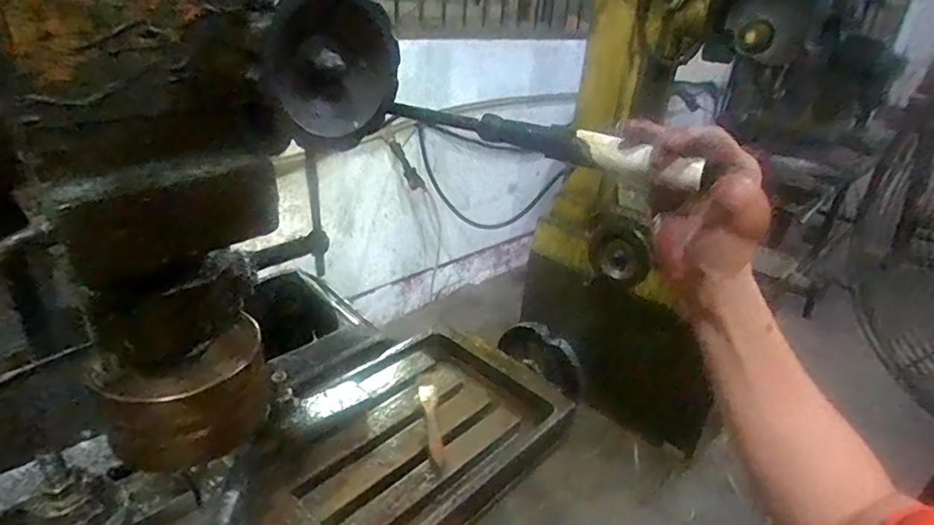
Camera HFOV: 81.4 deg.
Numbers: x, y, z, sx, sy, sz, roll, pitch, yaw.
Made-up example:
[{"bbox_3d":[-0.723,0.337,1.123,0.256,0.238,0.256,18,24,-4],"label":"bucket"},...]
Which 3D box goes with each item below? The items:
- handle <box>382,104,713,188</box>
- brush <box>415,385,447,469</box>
[{"bbox_3d":[0.050,-0.091,0.402,0.233,0.027,0.020,19,30,22],"label":"handle"},{"bbox_3d":[-0.042,0.188,0.634,0.023,0.013,0.123,0,28,-11],"label":"brush"}]

